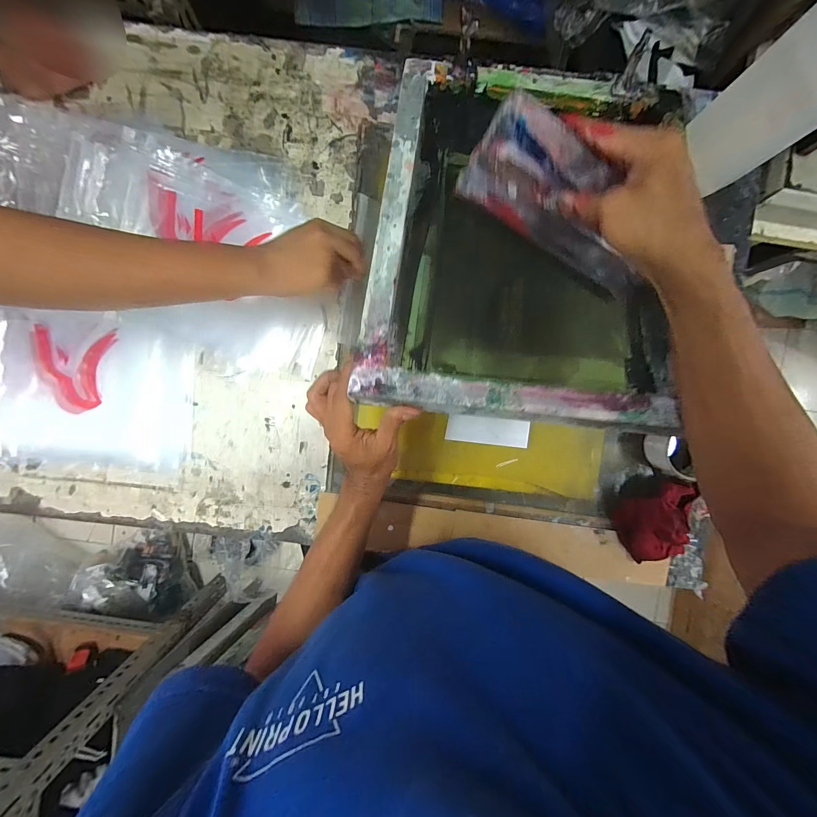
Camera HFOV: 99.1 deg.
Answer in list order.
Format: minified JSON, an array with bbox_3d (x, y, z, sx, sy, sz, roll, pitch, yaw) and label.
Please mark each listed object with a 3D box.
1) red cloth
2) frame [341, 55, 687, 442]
[{"bbox_3d":[0.350,0.162,0.494,0.091,0.057,0.107,-19,94,0],"label":"red cloth"},{"bbox_3d":[0.131,-0.203,0.401,0.333,0.051,0.451,7,75,-1],"label":"frame"}]

